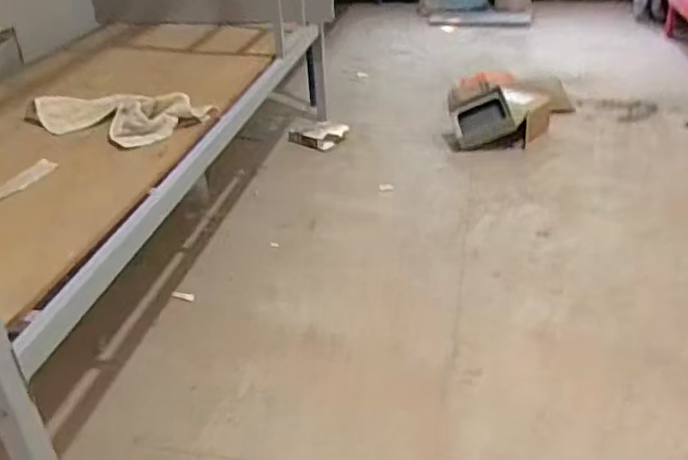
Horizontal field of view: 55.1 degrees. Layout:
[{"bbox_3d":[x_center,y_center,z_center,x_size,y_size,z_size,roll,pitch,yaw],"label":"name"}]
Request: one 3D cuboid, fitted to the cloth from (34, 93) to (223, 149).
[{"bbox_3d":[-0.502,-0.264,1.488,0.340,0.069,0.192,6,33,16],"label":"cloth"}]

